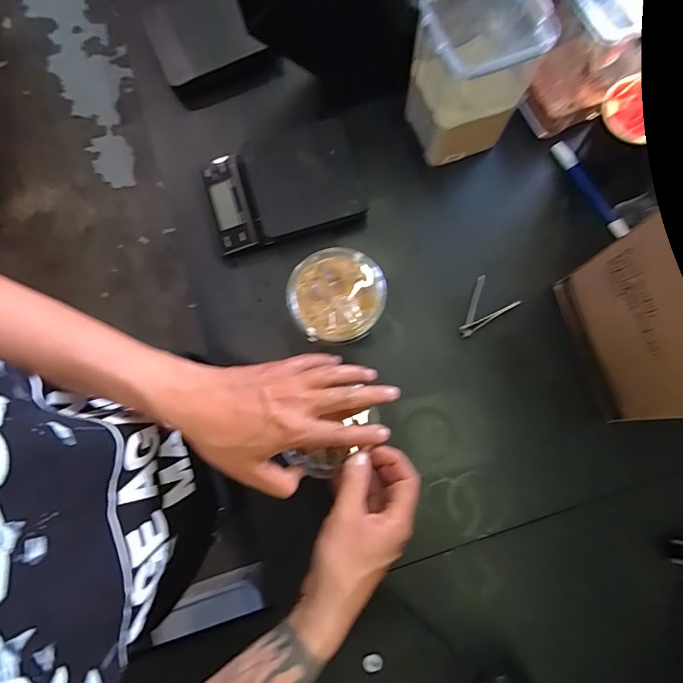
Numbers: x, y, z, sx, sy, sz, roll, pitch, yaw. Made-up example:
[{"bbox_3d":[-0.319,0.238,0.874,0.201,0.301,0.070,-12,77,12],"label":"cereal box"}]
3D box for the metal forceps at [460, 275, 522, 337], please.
[{"bbox_3d":[0.163,-0.044,0.521,0.075,0.022,0.052,-31,80,-5],"label":"metal forceps"}]

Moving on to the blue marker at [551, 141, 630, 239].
[{"bbox_3d":[0.312,-0.191,0.550,0.014,0.016,0.142,-31,80,-5],"label":"blue marker"}]

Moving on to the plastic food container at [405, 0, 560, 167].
[{"bbox_3d":[0.144,-0.298,0.498,0.120,0.167,0.108,-17,80,-2],"label":"plastic food container"}]

